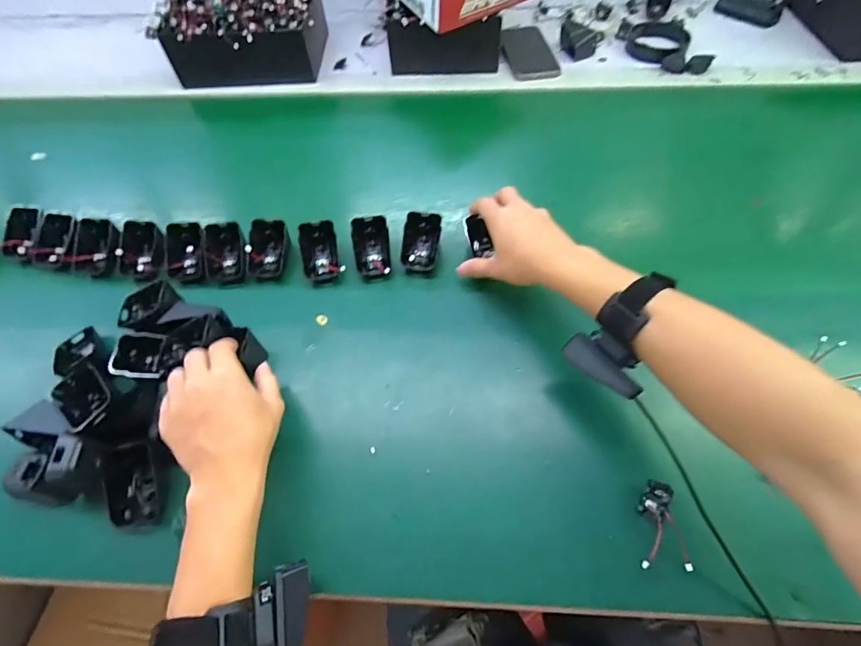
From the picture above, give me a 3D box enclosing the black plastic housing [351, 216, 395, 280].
[{"bbox_3d":[-0.069,-0.089,0.517,0.045,0.037,0.069,-8,64,-1],"label":"black plastic housing"}]

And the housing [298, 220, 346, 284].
[{"bbox_3d":[-0.130,-0.083,0.514,0.045,0.037,0.064,-11,64,-2],"label":"housing"}]

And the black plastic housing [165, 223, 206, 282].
[{"bbox_3d":[-0.290,-0.083,0.519,0.048,0.017,0.069,-6,92,6],"label":"black plastic housing"}]

